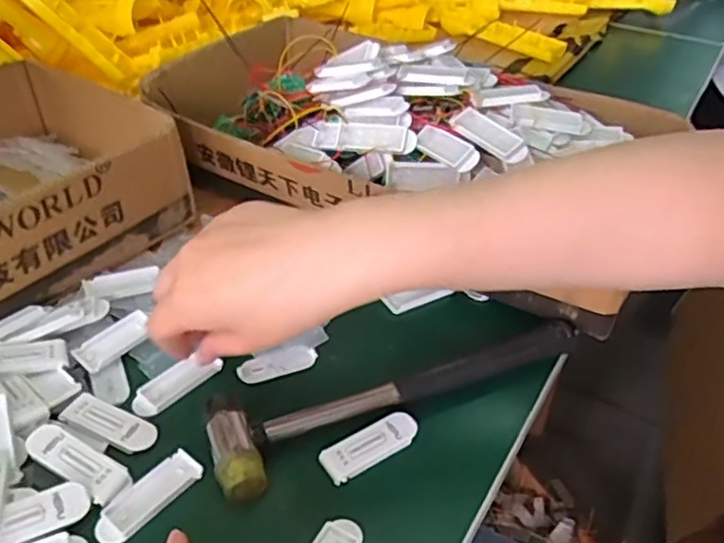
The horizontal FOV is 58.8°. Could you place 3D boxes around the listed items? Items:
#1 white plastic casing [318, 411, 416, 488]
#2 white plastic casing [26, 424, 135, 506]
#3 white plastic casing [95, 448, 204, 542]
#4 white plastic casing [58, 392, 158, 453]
[{"bbox_3d":[0.006,0.097,0.362,0.058,0.006,0.021,-23,44,-27],"label":"white plastic casing"},{"bbox_3d":[-0.151,0.100,0.340,0.060,0.005,0.021,28,44,11],"label":"white plastic casing"},{"bbox_3d":[-0.112,0.117,0.335,0.021,0.004,0.058,28,46,30],"label":"white plastic casing"},{"bbox_3d":[-0.144,0.086,0.367,0.056,0.009,0.021,15,41,18],"label":"white plastic casing"}]

